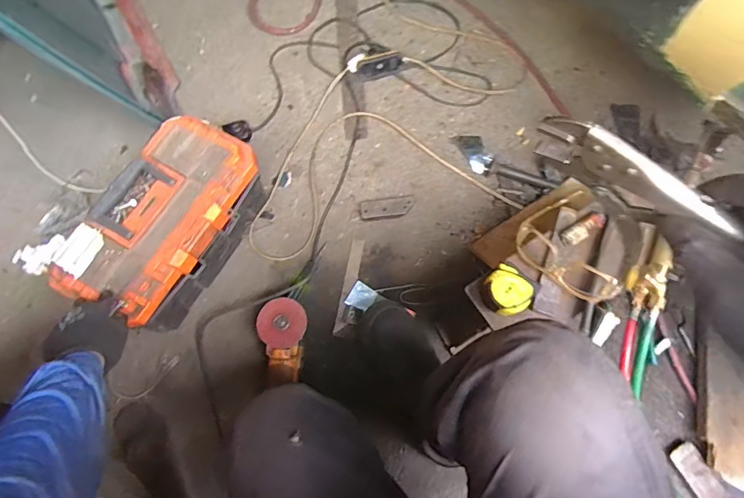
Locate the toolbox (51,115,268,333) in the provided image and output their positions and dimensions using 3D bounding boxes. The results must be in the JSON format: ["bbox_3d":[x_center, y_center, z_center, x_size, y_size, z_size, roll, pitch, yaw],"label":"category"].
[{"bbox_3d":[-0.371,-0.044,0.861,0.205,0.200,0.371,23,72,8],"label":"toolbox"}]

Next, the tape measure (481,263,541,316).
[{"bbox_3d":[0.194,0.058,0.637,0.067,0.033,0.067,38,76,13],"label":"tape measure"}]

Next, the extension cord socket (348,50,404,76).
[{"bbox_3d":[0.010,-0.451,1.102,0.133,0.031,0.051,-5,71,-2],"label":"extension cord socket"}]

